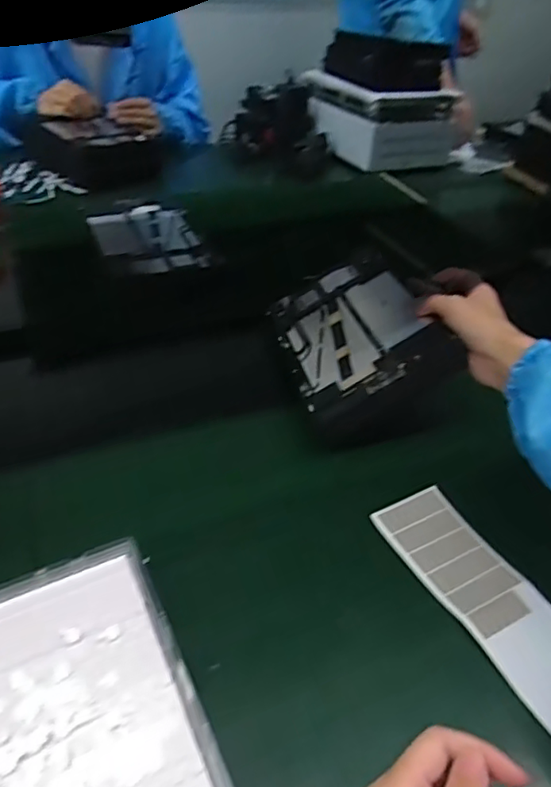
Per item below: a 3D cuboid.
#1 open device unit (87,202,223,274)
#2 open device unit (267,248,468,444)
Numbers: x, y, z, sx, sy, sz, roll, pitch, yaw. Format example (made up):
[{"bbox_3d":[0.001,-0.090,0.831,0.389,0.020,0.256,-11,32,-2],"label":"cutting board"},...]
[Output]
[{"bbox_3d":[-0.176,-0.216,0.828,0.139,0.019,0.210,-12,40,-21],"label":"open device unit"},{"bbox_3d":[0.084,-0.060,0.624,0.147,0.031,0.264,-33,36,10],"label":"open device unit"}]

